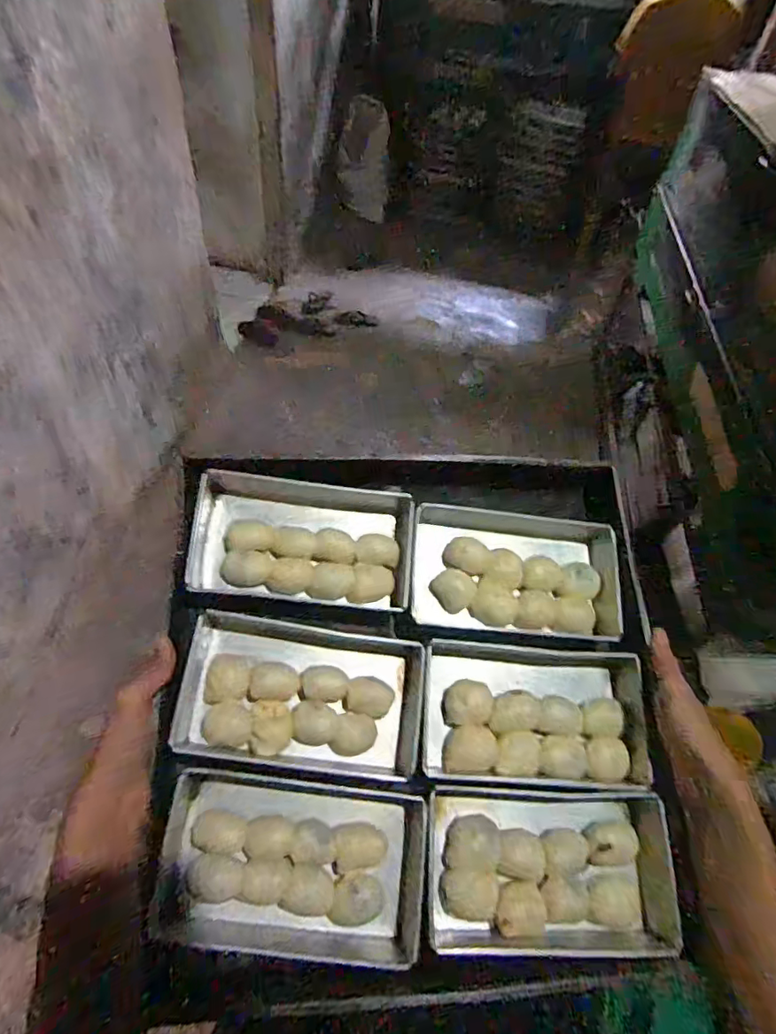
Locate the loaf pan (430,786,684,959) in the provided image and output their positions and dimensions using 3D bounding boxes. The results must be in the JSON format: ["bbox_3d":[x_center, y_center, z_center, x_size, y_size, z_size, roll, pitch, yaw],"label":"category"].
[{"bbox_3d":[0.150,0.315,0.473,0.228,0.083,0.131,2,69,1],"label":"loaf pan"}]

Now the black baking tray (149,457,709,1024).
[{"bbox_3d":[0.028,0.164,0.504,0.430,0.072,0.463,1,71,-6],"label":"black baking tray"}]

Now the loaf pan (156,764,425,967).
[{"bbox_3d":[-0.076,0.291,0.437,0.218,0.043,0.129,11,62,-6],"label":"loaf pan"}]

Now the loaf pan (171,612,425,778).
[{"bbox_3d":[-0.080,0.166,0.496,0.235,0.070,0.151,5,74,-1],"label":"loaf pan"}]

